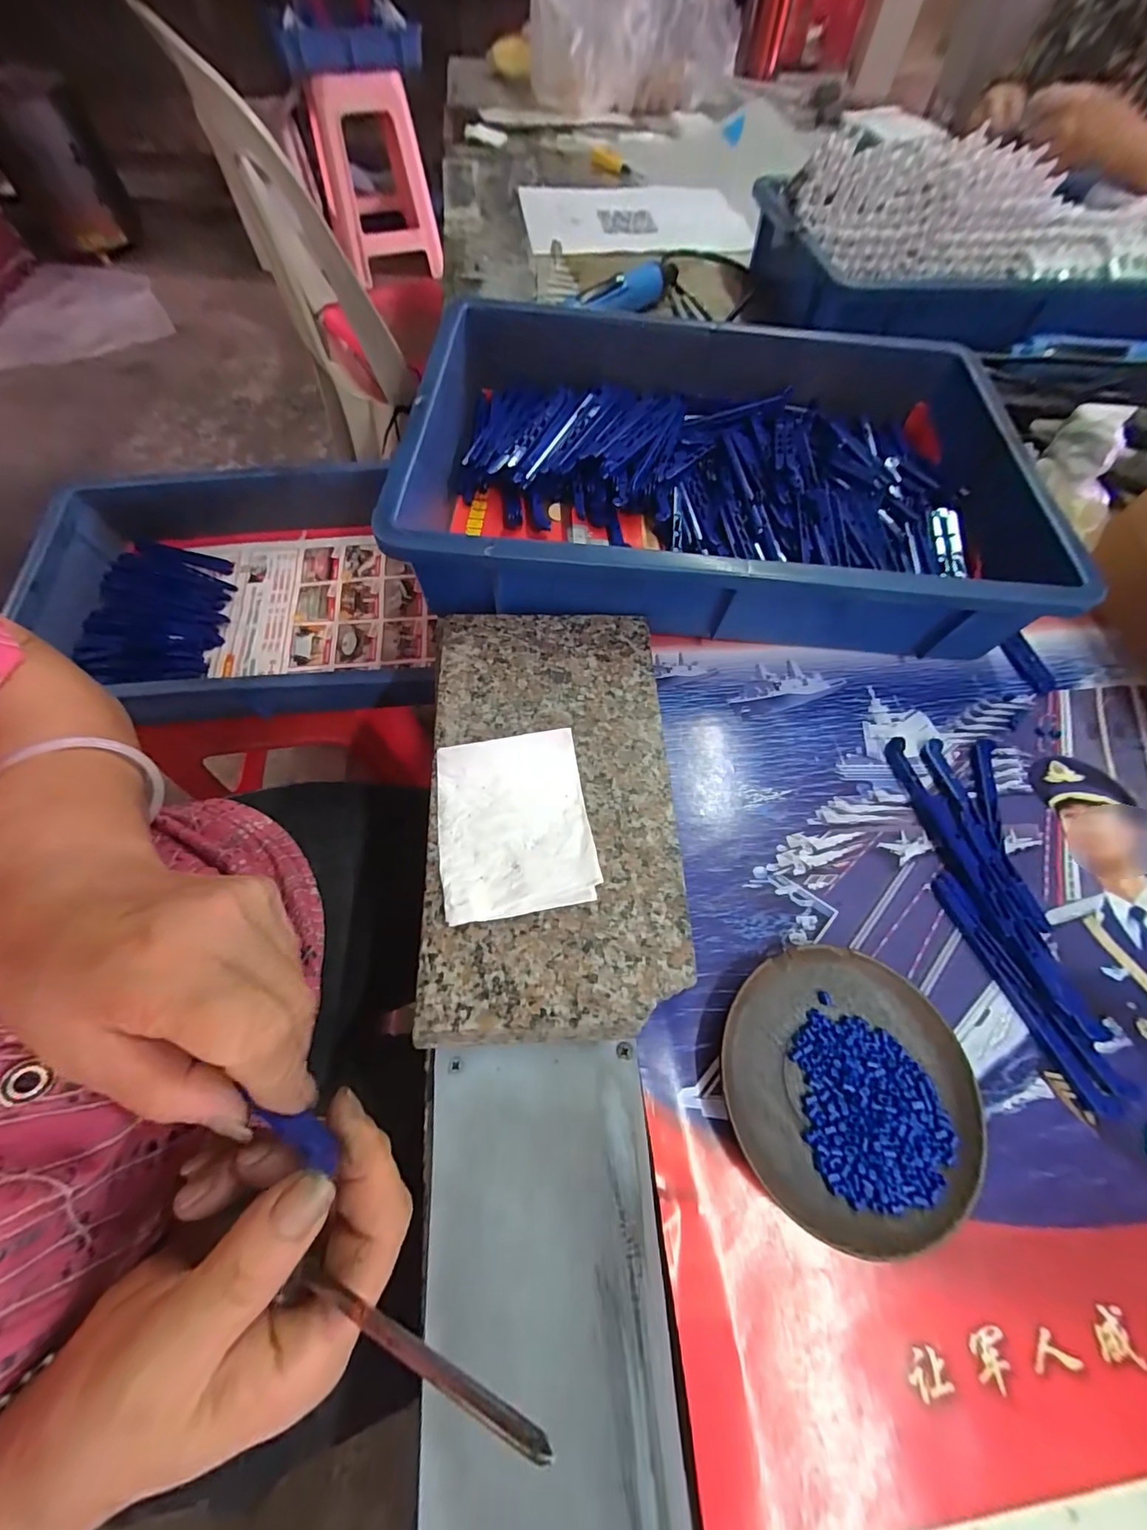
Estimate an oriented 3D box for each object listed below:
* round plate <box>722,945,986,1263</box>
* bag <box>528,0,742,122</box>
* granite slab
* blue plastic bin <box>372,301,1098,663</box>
[{"bbox_3d":[0.126,0.149,0.231,0.111,0.016,0.112,1,64,-2],"label":"round plate"},{"bbox_3d":[0.103,-1.251,0.830,0.352,0.179,0.289,0,64,-2],"label":"bag"},{"bbox_3d":[-0.012,0.018,0.282,0.131,0.026,0.241,-3,64,-3],"label":"granite slab"},{"bbox_3d":[0.120,-0.218,0.374,0.454,0.085,0.288,4,64,0],"label":"blue plastic bin"}]

